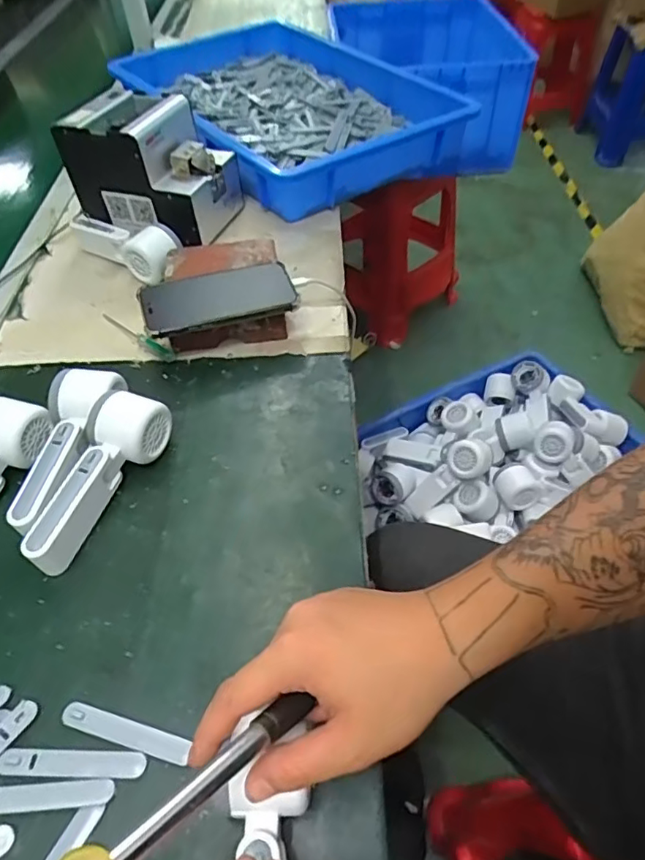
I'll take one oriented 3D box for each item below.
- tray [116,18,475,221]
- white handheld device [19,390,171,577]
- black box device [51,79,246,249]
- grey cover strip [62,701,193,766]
[{"bbox_3d":[-0.074,-0.525,0.900,0.369,0.099,0.512,-32,57,-23],"label":"tray"},{"bbox_3d":[-0.196,0.039,0.471,0.059,0.051,0.160,18,53,16],"label":"white handheld device"},{"bbox_3d":[-0.211,-0.346,0.721,0.175,0.125,0.148,22,54,18],"label":"black box device"},{"bbox_3d":[-0.130,0.200,0.367,0.091,0.004,0.015,12,52,11],"label":"grey cover strip"}]

